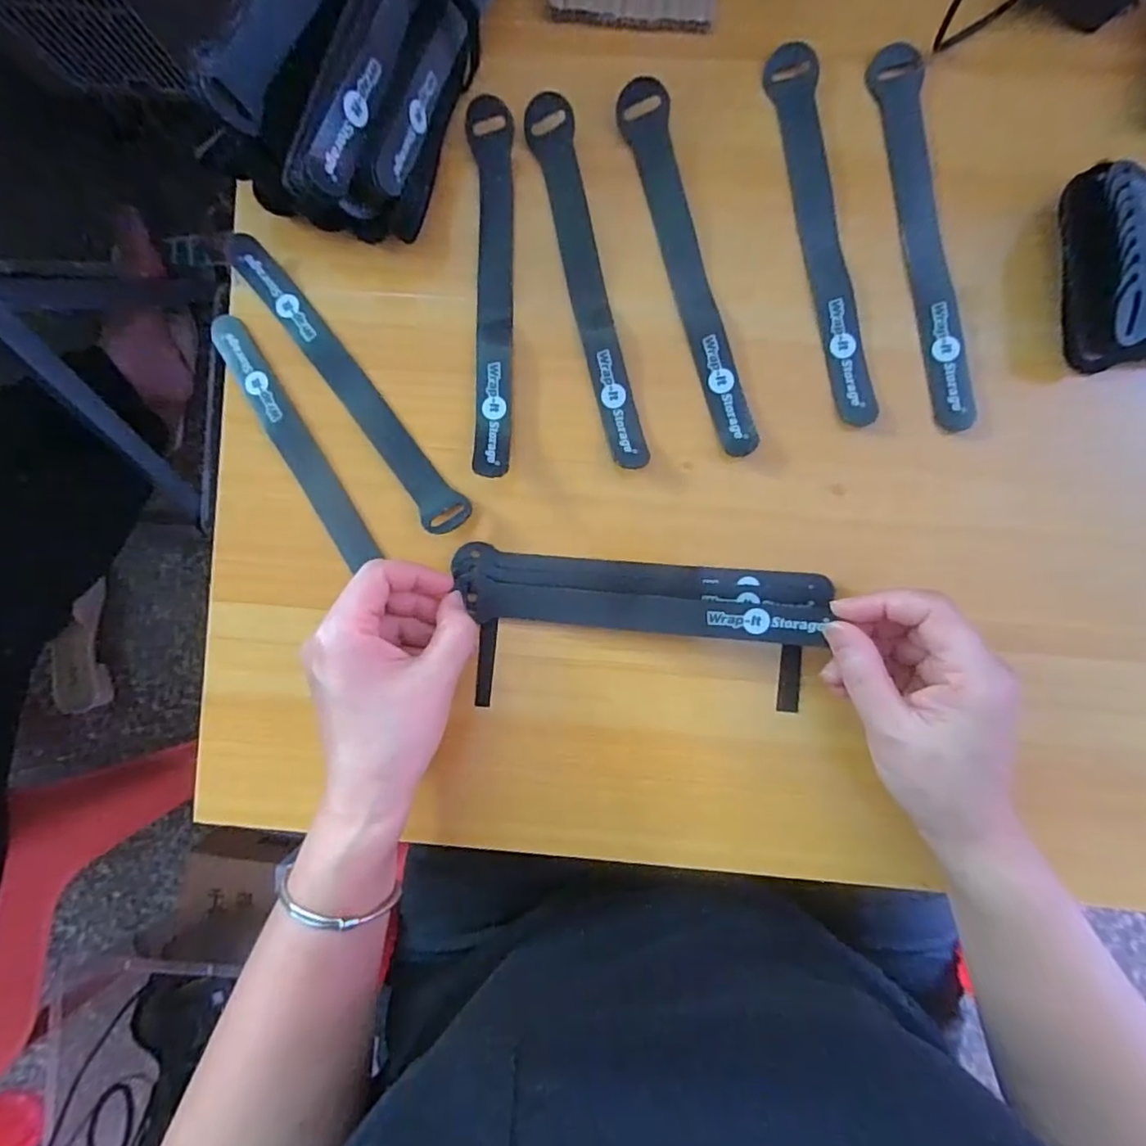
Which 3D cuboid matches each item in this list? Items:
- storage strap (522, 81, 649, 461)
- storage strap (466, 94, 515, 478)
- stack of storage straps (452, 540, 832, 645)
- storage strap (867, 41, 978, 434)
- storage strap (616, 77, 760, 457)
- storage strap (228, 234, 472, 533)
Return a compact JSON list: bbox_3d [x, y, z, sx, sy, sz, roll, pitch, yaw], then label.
[{"bbox_3d":[0.008,-0.156,0.318,0.022,0.014,0.203,-13,86,3],"label":"storage strap"},{"bbox_3d":[-0.043,-0.152,0.319,0.024,0.016,0.202,-2,86,1],"label":"storage strap"},{"bbox_3d":[0.035,0.013,0.312,0.192,0.021,0.038,5,86,6],"label":"stack of storage straps"},{"bbox_3d":[0.184,-0.177,0.309,0.025,0.004,0.205,-7,90,3],"label":"storage strap"},{"bbox_3d":[0.063,-0.163,0.319,0.025,0.011,0.206,-15,86,6],"label":"storage strap"},{"bbox_3d":[-0.125,-0.104,0.324,0.024,0.008,0.200,-40,88,3],"label":"storage strap"}]

